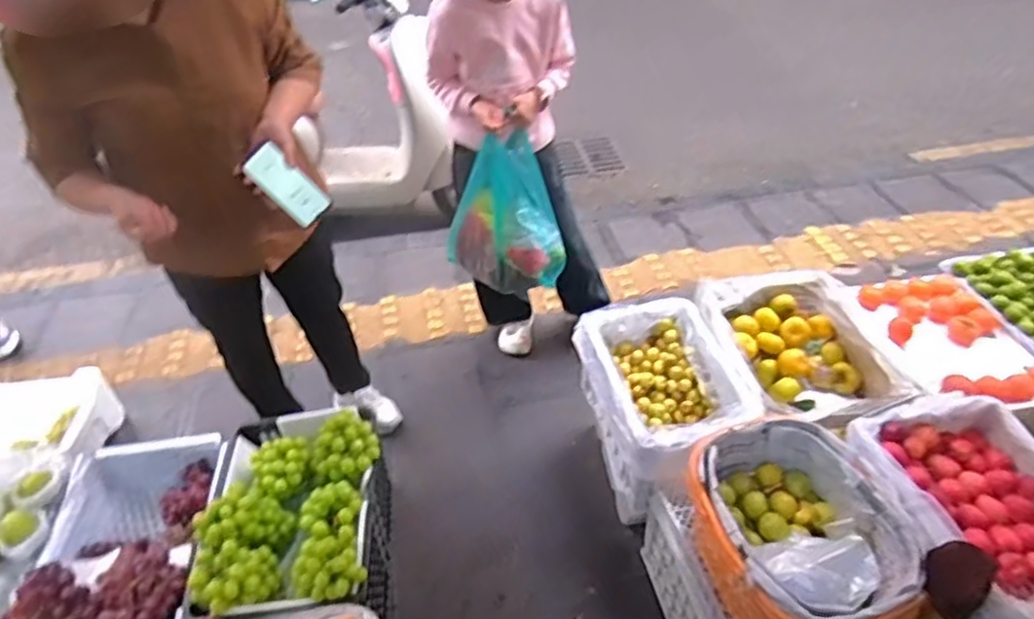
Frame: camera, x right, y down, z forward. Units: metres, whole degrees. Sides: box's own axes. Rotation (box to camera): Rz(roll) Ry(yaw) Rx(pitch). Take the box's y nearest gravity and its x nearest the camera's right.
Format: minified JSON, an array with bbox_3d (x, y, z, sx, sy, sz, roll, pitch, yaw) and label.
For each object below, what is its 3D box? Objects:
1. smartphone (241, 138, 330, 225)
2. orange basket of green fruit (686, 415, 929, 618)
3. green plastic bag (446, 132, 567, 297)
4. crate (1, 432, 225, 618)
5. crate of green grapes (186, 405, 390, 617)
[{"bbox_3d":[-0.428,-0.232,1.228,0.080,0.159,0.015,-43,17,8],"label":"smartphone"},{"bbox_3d":[0.473,0.402,1.151,0.287,0.210,0.384,-13,42,-10],"label":"orange basket of green fruit"},{"bbox_3d":[-0.030,-0.255,1.759,0.330,0.371,0.193,21,47,25],"label":"green plastic bag"},{"bbox_3d":[-0.861,0.546,1.497,0.356,0.258,0.509,-8,42,-5],"label":"crate"},{"bbox_3d":[-0.487,0.493,1.504,0.368,0.325,0.482,-6,42,-2],"label":"crate of green grapes"}]

